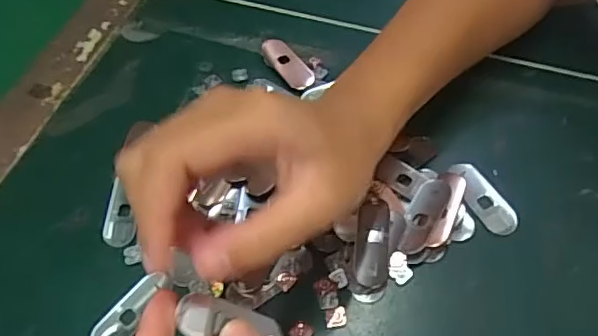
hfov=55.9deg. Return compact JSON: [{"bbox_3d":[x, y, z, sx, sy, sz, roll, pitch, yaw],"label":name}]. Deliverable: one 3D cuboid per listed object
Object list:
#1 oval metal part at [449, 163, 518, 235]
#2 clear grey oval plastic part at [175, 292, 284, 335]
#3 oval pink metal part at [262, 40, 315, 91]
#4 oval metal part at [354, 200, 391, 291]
[{"bbox_3d":[0.104,0.016,0.320,0.018,0.004,0.049,-26,58,-12],"label":"oval metal part"},{"bbox_3d":[-0.027,0.062,0.230,0.049,0.004,0.016,21,50,-31],"label":"clear grey oval plastic part"},{"bbox_3d":[-0.008,-0.071,0.382,0.015,0.008,0.046,-33,60,-16],"label":"oval pink metal part"},{"bbox_3d":[0.040,0.040,0.305,0.017,0.007,0.048,3,57,7],"label":"oval metal part"}]

